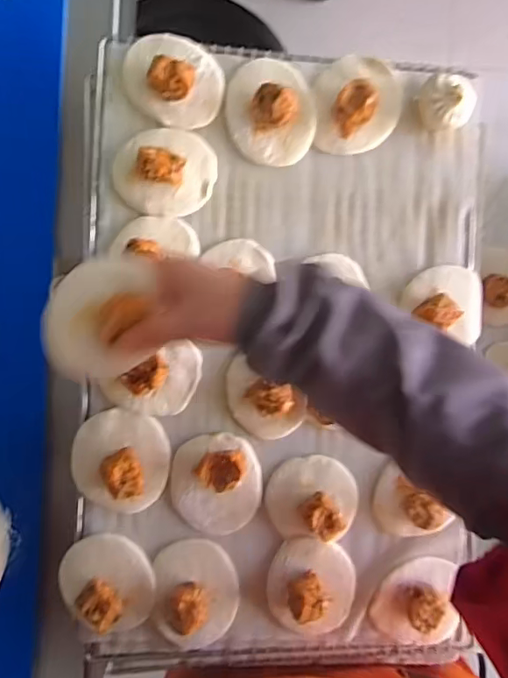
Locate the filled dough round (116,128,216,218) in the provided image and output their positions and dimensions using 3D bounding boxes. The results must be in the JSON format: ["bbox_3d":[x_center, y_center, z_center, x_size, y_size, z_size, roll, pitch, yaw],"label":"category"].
[{"bbox_3d":[-0.087,-0.165,0.508,0.098,0.036,0.085,3,90,-5],"label":"filled dough round"}]

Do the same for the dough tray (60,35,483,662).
[{"bbox_3d":[0.038,0.023,0.526,0.412,0.047,0.622,3,90,-5],"label":"dough tray"}]

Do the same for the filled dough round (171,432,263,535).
[{"bbox_3d":[-0.036,0.145,0.511,0.089,0.034,0.099,1,90,-5],"label":"filled dough round"}]

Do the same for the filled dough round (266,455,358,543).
[{"bbox_3d":[0.061,0.161,0.519,0.093,0.037,0.082,3,90,-5],"label":"filled dough round"}]

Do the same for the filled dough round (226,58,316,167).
[{"bbox_3d":[0.018,-0.231,0.521,0.085,0.032,0.106,-13,91,-5],"label":"filled dough round"}]

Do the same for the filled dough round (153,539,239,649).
[{"bbox_3d":[-0.056,0.255,0.510,0.080,0.035,0.103,0,90,-5],"label":"filled dough round"}]

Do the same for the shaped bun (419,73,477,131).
[{"bbox_3d":[0.191,-0.237,0.527,0.054,0.032,0.050,0,90,-5],"label":"shaped bun"}]

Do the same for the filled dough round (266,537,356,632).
[{"bbox_3d":[0.059,0.250,0.519,0.086,0.034,0.097,-2,90,-5],"label":"filled dough round"}]

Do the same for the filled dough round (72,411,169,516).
[{"bbox_3d":[-0.130,0.119,0.502,0.093,0.036,0.097,0,90,-5],"label":"filled dough round"}]

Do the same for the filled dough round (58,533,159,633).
[{"bbox_3d":[-0.142,0.240,0.500,0.086,0.040,0.098,-22,92,-4],"label":"filled dough round"}]

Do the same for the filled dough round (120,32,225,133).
[{"bbox_3d":[-0.078,-0.256,0.509,0.099,0.033,0.082,29,88,-4],"label":"filled dough round"}]

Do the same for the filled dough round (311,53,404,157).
[{"bbox_3d":[0.108,-0.241,0.528,0.089,0.032,0.099,-2,90,-5],"label":"filled dough round"}]

